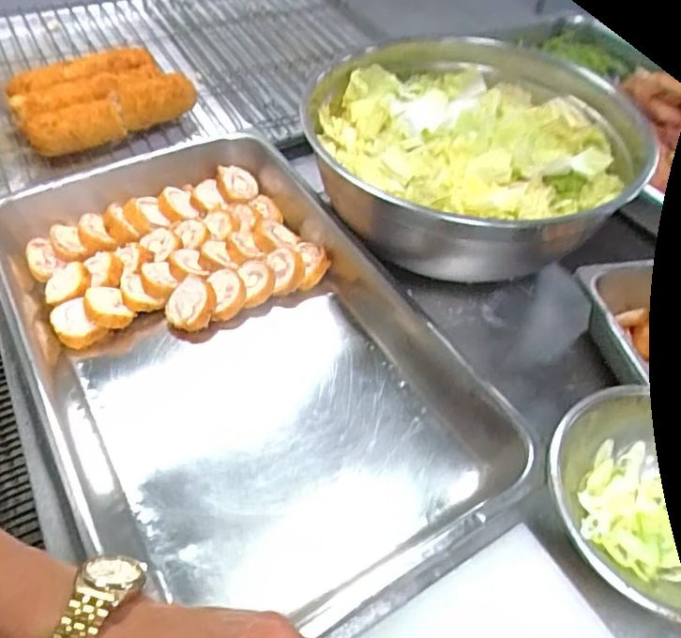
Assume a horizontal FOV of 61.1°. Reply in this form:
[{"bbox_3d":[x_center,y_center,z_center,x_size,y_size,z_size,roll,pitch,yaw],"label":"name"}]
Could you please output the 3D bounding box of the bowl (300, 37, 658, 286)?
[{"bbox_3d":[0.153,-0.184,0.643,0.355,0.115,0.339,1,52,-2],"label":"bowl"}]

